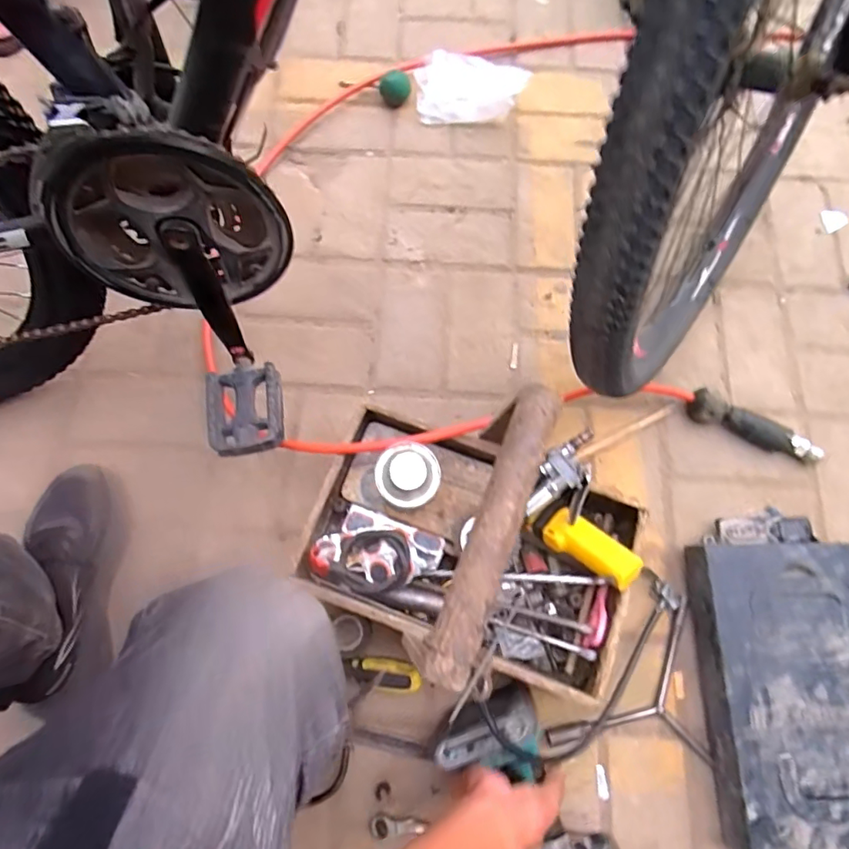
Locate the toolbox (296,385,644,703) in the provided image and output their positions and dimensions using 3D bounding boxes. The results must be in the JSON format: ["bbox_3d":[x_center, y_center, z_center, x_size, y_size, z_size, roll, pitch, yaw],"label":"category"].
[{"bbox_3d":[0.055,0.115,0.525,0.349,0.270,0.236,25,75,4],"label":"toolbox"}]

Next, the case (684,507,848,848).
[{"bbox_3d":[0.420,0.280,0.590,0.208,0.065,0.342,-1,71,0],"label":"case"}]

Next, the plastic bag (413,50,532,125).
[{"bbox_3d":[0.075,-0.553,0.855,0.176,0.055,0.121,1,73,0],"label":"plastic bag"}]

